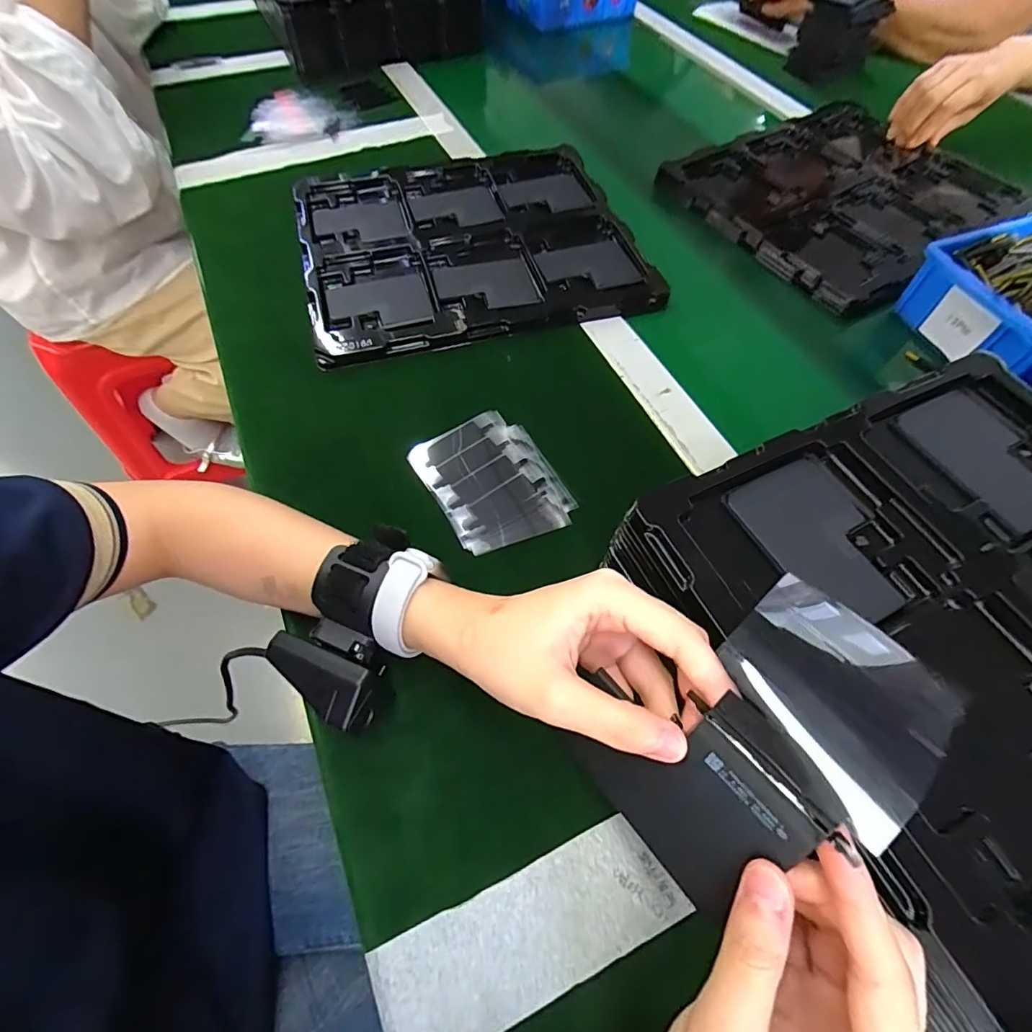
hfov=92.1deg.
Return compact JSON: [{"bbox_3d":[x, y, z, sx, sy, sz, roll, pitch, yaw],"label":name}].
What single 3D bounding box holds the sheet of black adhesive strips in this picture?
[{"bbox_3d":[-0.018,-0.027,0.372,0.088,0.006,0.112,-28,65,-15],"label":"sheet of black adhesive strips"}]

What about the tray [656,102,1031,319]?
[{"bbox_3d":[0.391,-0.373,0.580,0.365,0.037,0.299,-27,64,-15],"label":"tray"}]

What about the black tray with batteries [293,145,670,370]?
[{"bbox_3d":[-0.050,-0.286,0.509,0.322,0.020,0.288,-14,62,-9],"label":"black tray with batteries"}]

